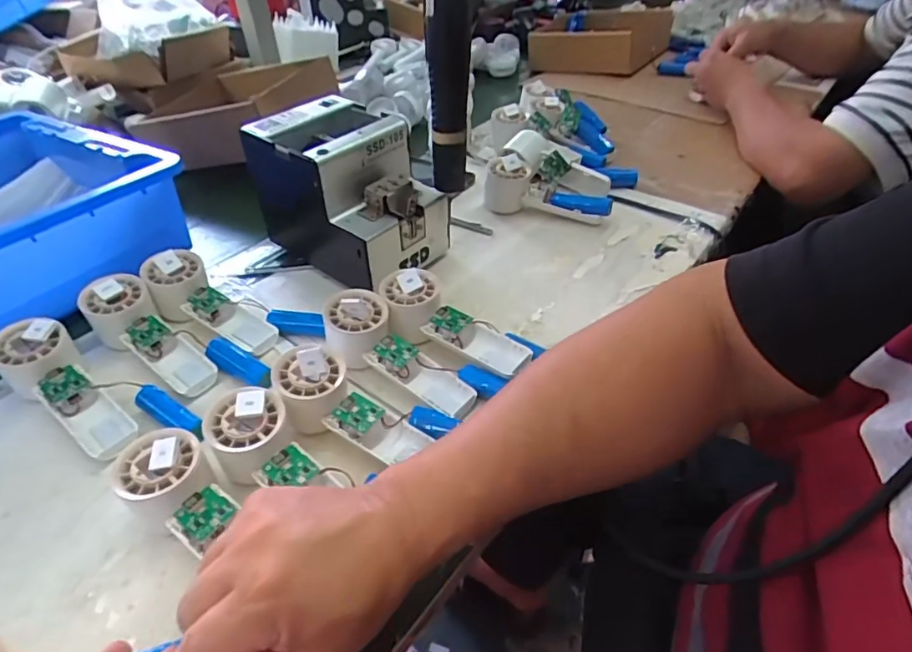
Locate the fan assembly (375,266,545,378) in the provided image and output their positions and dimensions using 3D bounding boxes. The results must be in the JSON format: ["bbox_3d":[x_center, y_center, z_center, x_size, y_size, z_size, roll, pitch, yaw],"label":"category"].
[{"bbox_3d":[-0.001,-0.002,0.502,0.156,0.053,0.060,20,46,21],"label":"fan assembly"}]

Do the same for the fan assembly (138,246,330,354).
[{"bbox_3d":[-0.227,-0.015,0.541,0.186,0.050,0.073,23,46,4],"label":"fan assembly"}]

